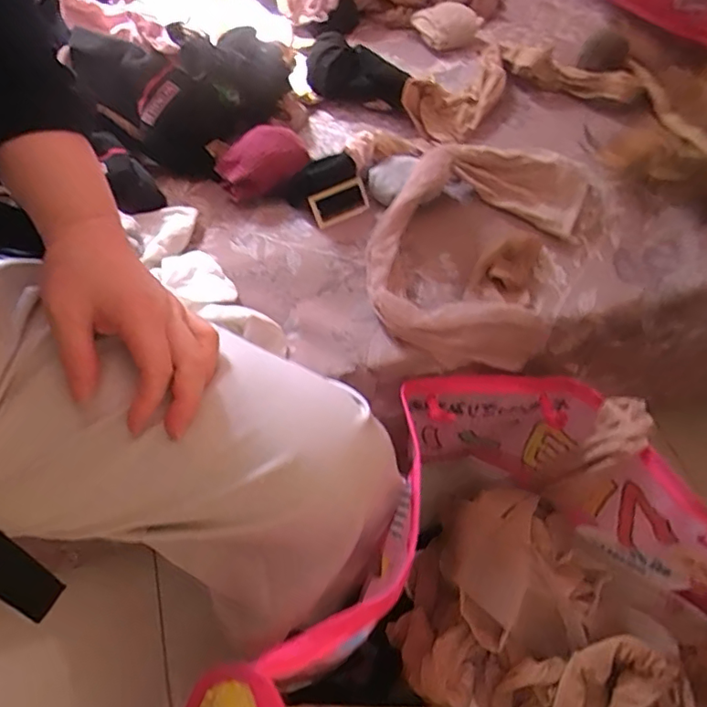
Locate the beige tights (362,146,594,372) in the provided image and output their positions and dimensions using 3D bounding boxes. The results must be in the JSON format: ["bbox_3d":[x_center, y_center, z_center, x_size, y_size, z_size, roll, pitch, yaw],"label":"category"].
[{"bbox_3d":[0.116,-0.111,0.507,0.182,0.050,0.227,18,61,8],"label":"beige tights"}]

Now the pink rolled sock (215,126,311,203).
[{"bbox_3d":[-0.093,-0.193,0.543,0.092,0.041,0.056,-27,64,-16],"label":"pink rolled sock"}]

